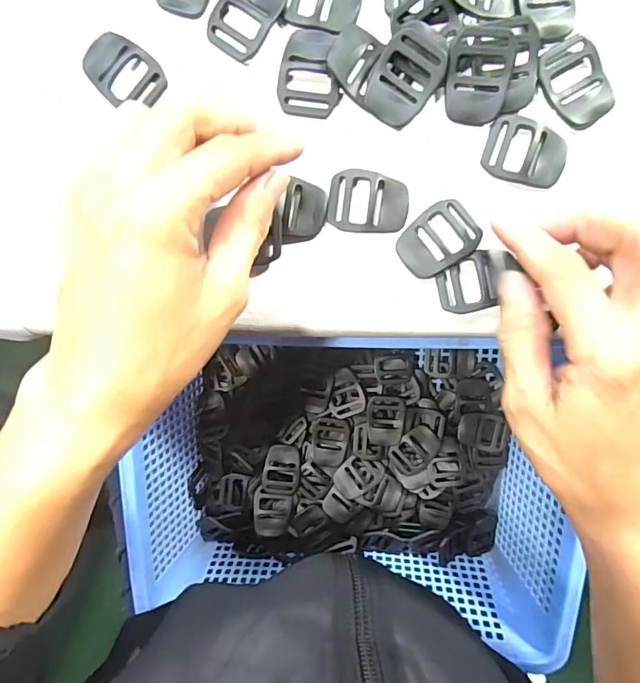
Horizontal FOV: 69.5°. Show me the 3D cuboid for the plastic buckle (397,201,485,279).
[{"bbox_3d":[0.056,-0.048,0.220,0.038,0.007,0.028,-35,93,2],"label":"plastic buckle"}]

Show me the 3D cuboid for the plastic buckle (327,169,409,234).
[{"bbox_3d":[0.023,-0.067,0.221,0.038,0.005,0.028,6,94,0],"label":"plastic buckle"}]

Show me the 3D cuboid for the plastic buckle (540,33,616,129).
[{"bbox_3d":[0.119,-0.119,0.214,0.027,0.008,0.039,-30,93,2],"label":"plastic buckle"}]

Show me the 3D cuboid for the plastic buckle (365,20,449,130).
[{"bbox_3d":[0.040,-0.122,0.211,0.028,0.009,0.045,30,93,-2],"label":"plastic buckle"}]

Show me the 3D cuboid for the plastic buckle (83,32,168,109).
[{"bbox_3d":[-0.093,-0.127,0.219,0.039,0.007,0.028,43,93,-2],"label":"plastic buckle"}]

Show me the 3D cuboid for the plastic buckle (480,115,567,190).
[{"bbox_3d":[0.097,-0.089,0.217,0.037,0.006,0.029,14,94,-1],"label":"plastic buckle"}]

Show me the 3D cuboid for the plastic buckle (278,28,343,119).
[{"bbox_3d":[-0.004,-0.127,0.217,0.029,0.008,0.039,9,94,0],"label":"plastic buckle"}]

